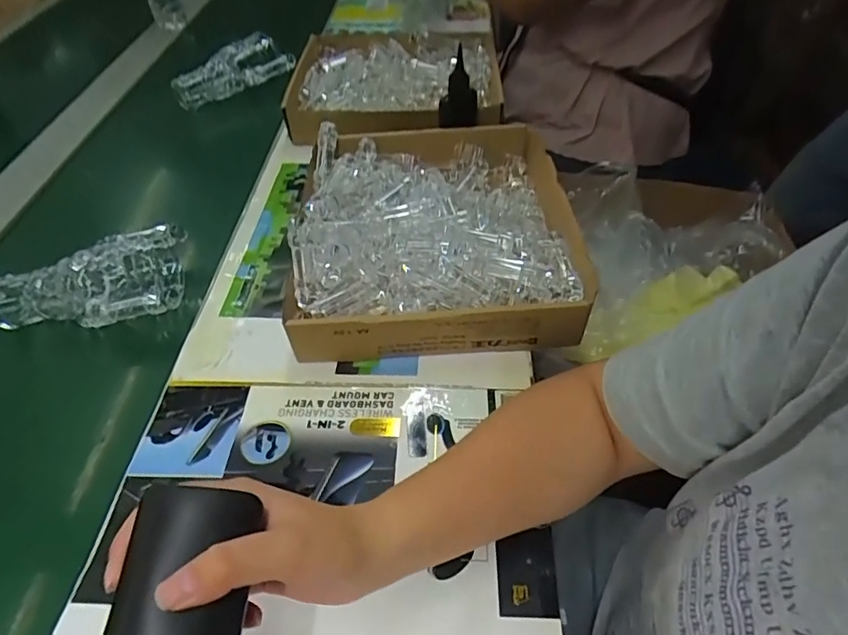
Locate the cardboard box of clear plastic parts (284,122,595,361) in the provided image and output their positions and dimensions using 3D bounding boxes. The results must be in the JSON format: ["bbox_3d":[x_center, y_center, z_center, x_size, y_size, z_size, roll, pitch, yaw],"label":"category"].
[{"bbox_3d":[0.011,-0.107,0.576,0.293,0.082,0.323,-6,48,-1],"label":"cardboard box of clear plastic parts"}]

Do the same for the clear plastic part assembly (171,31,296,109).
[{"bbox_3d":[-0.324,-0.421,0.904,0.203,0.069,0.055,-27,51,-19],"label":"clear plastic part assembly"}]

